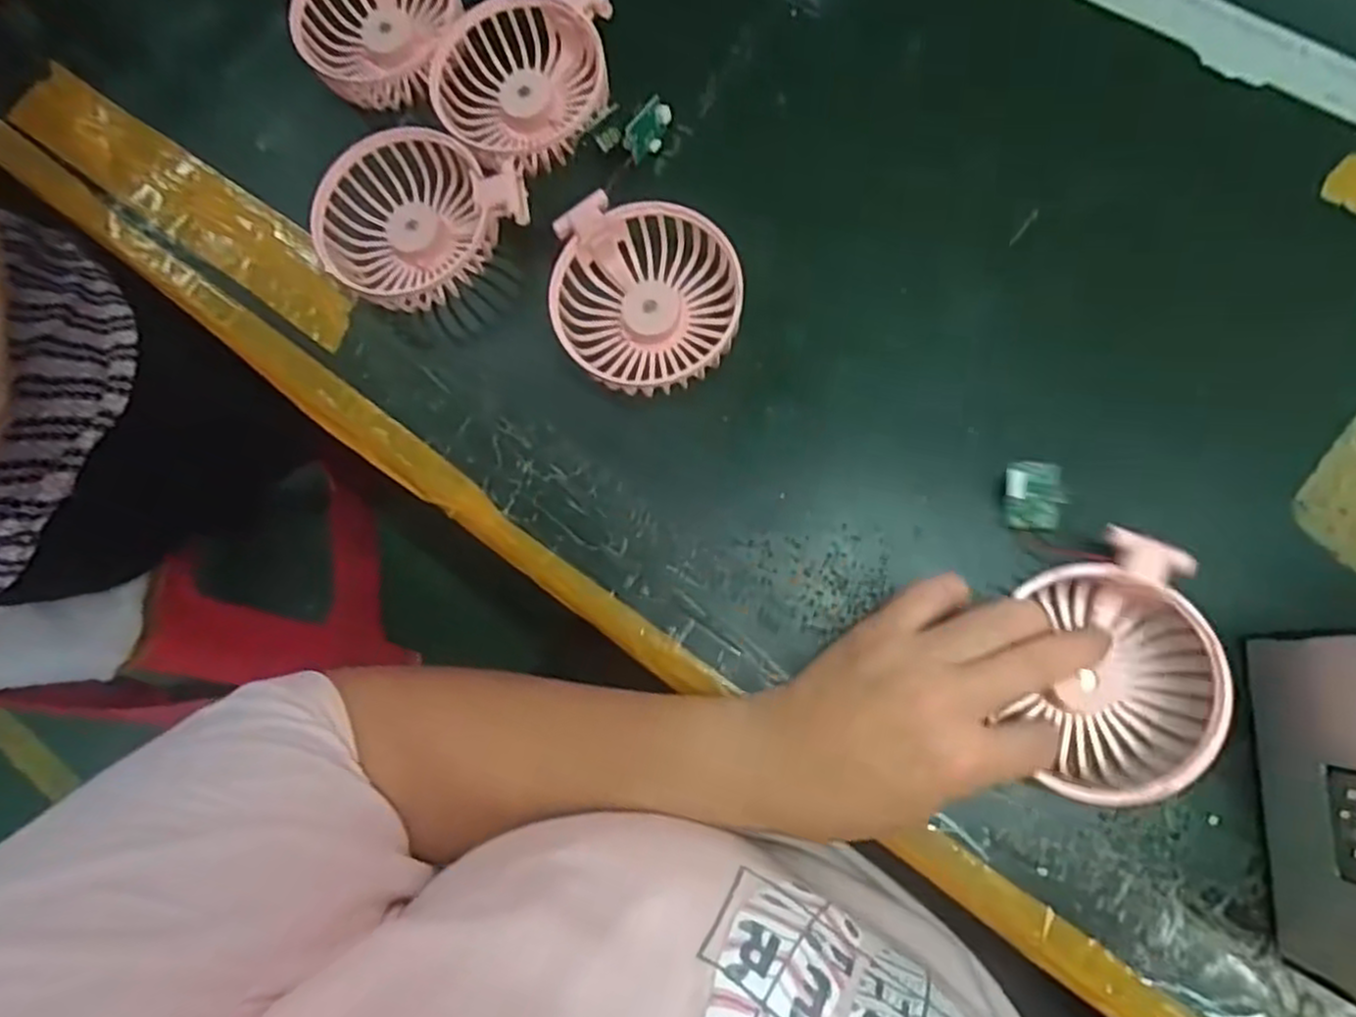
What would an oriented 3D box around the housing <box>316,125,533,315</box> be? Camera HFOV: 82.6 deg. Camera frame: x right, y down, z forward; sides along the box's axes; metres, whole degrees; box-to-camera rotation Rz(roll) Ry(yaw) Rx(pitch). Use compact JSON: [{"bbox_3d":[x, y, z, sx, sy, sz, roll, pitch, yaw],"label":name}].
[{"bbox_3d":[-0.138,-0.149,0.403,0.096,0.043,0.096,41,79,10],"label":"housing"}]

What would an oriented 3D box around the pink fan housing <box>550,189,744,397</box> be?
[{"bbox_3d":[-0.015,-0.100,0.374,0.087,0.033,0.086,8,75,3],"label":"pink fan housing"}]

